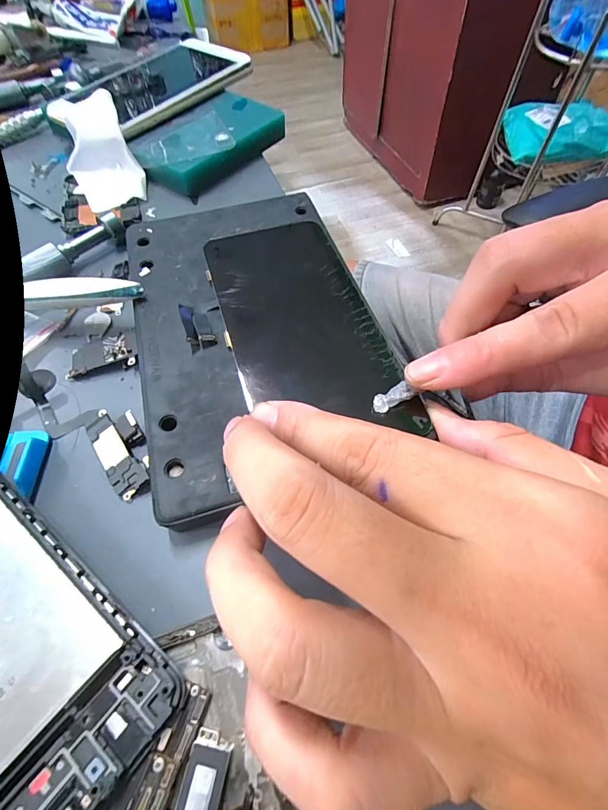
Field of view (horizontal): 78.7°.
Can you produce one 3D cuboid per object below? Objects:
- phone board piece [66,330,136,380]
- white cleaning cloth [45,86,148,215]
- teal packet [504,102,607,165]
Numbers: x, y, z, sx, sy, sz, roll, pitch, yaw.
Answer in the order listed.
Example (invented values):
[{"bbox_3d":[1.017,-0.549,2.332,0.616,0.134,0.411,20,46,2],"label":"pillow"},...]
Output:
[{"bbox_3d":[-0.098,-0.025,0.181,0.033,0.006,0.021,-10,59,-4],"label":"phone board piece"},{"bbox_3d":[-0.148,-0.183,0.265,0.044,0.041,0.098,-23,61,-12],"label":"white cleaning cloth"},{"bbox_3d":[0.698,-0.750,1.012,0.251,0.074,0.200,-3,59,0],"label":"teal packet"}]

